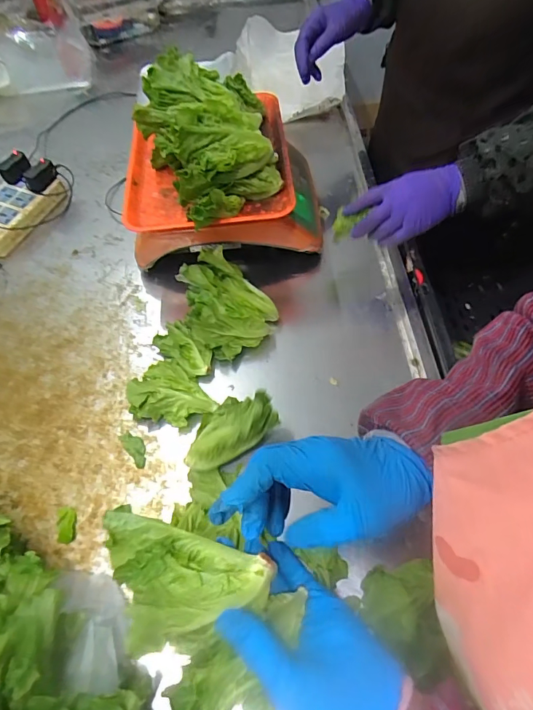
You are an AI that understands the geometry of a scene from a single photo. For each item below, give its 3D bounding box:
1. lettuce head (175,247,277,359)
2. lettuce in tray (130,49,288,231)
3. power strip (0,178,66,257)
[{"bbox_3d":[-0.060,-0.067,0.597,0.135,0.080,0.120,36,67,21],"label":"lettuce head"},{"bbox_3d":[-0.078,-0.295,0.578,0.170,0.095,0.262,-15,60,-6],"label":"lettuce in tray"},{"bbox_3d":[-0.439,-0.247,0.743,0.109,0.038,0.177,19,62,13],"label":"power strip"}]

